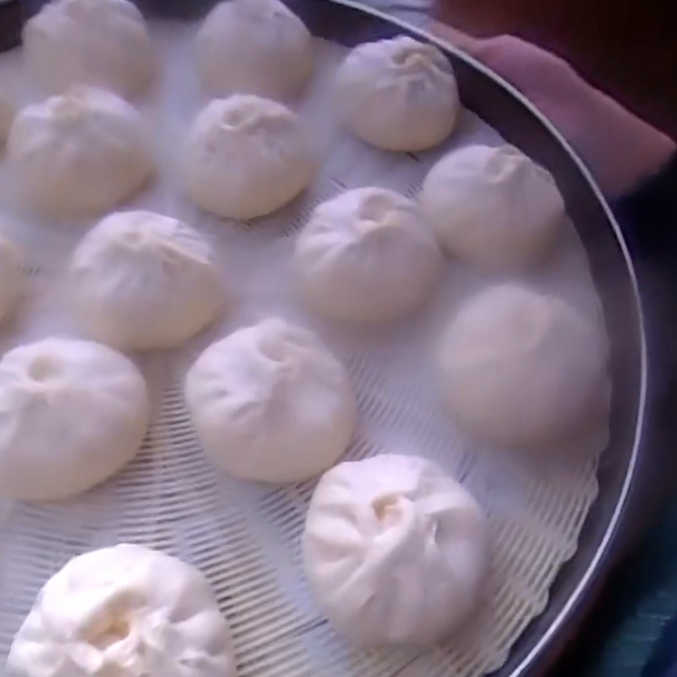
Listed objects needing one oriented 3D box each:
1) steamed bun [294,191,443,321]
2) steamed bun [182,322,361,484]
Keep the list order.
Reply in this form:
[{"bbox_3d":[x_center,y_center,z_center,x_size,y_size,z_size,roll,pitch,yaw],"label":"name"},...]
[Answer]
[{"bbox_3d":[0.016,-0.046,0.344,0.074,0.041,0.067,-2,43,-7],"label":"steamed bun"},{"bbox_3d":[-0.030,0.026,0.294,0.070,0.039,0.066,-12,45,-17],"label":"steamed bun"}]

